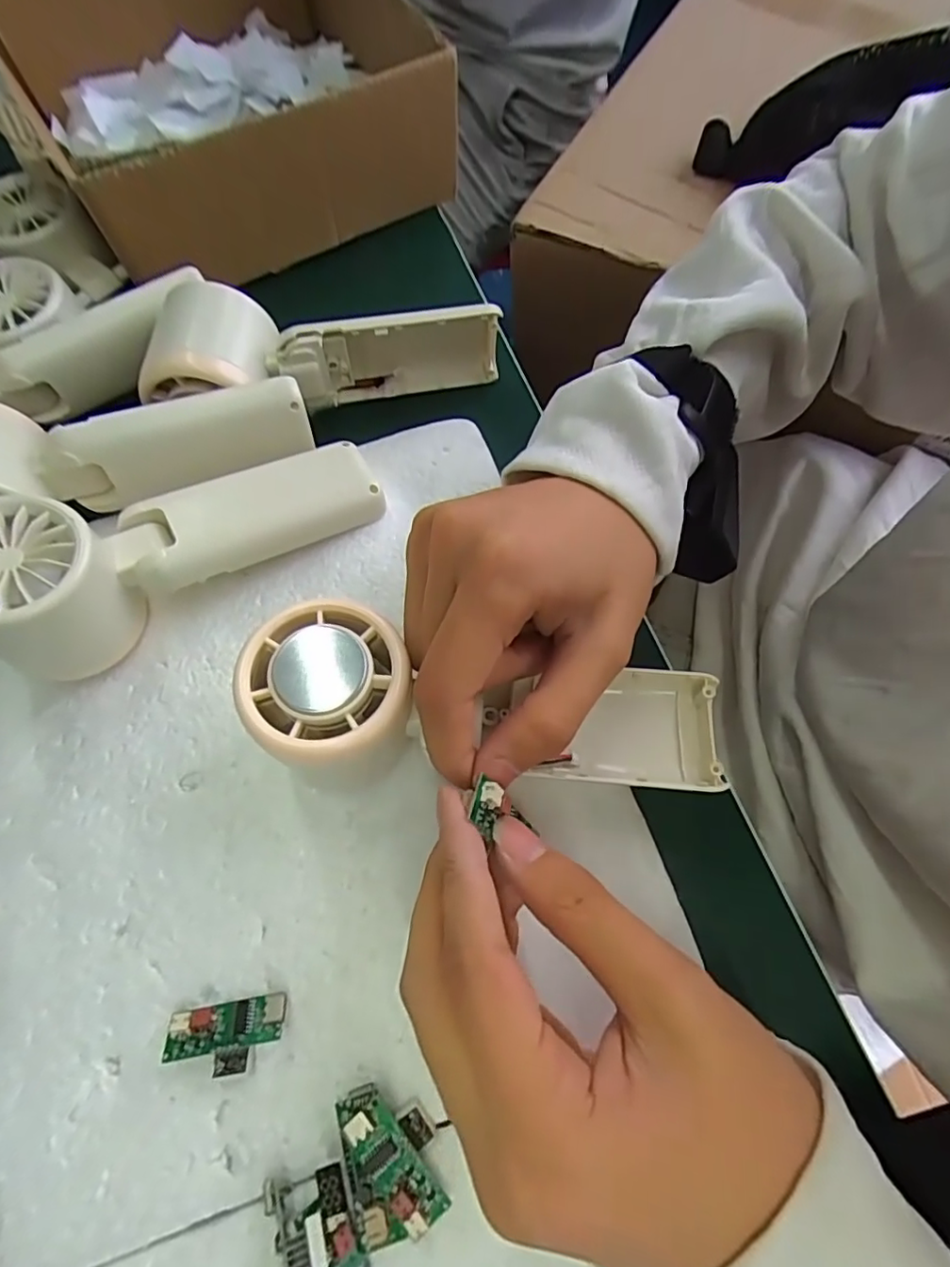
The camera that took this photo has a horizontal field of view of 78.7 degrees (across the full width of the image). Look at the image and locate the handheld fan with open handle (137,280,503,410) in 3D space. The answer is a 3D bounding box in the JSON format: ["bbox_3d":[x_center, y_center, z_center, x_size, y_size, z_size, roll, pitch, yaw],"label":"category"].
[{"bbox_3d":[-0.069,-0.136,0.278,0.161,0.049,0.052,-6,69,-14],"label":"handheld fan with open handle"}]

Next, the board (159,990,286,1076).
[{"bbox_3d":[-0.083,0.136,0.195,0.038,0.011,0.020,-8,70,-3],"label":"board"}]

